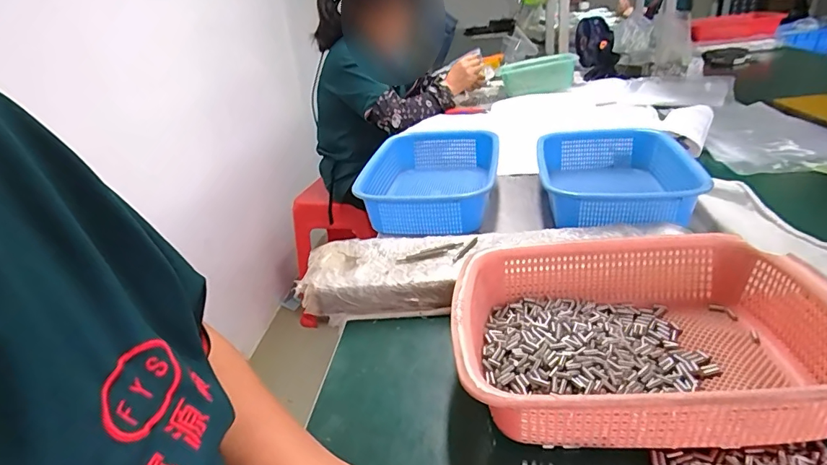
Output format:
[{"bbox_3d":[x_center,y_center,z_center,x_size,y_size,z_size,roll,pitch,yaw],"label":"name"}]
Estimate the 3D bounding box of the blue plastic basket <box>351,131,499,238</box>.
[{"bbox_3d":[0.033,-0.085,0.766,0.196,0.087,0.283,-1,28,14],"label":"blue plastic basket"}]

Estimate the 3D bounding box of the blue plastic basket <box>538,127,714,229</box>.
[{"bbox_3d":[0.296,-0.070,0.704,0.209,0.090,0.287,4,29,21],"label":"blue plastic basket"}]

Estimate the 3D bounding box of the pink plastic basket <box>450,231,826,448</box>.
[{"bbox_3d":[0.184,0.087,0.399,0.290,0.082,0.211,-5,27,6],"label":"pink plastic basket"}]

